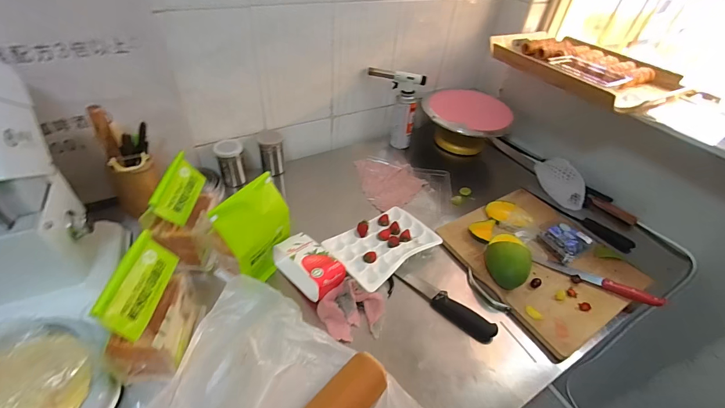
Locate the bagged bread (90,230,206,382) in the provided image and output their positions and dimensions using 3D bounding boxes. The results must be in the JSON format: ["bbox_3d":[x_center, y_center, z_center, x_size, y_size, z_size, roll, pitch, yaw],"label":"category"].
[{"bbox_3d":[-0.322,0.160,0.507,0.083,0.198,0.140,5,42,-2],"label":"bagged bread"}]

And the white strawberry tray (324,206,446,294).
[{"bbox_3d":[0.048,0.083,0.729,0.233,0.023,0.151,-27,51,-31],"label":"white strawberry tray"}]

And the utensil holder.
[{"bbox_3d":[-0.508,-0.098,0.720,0.104,0.253,0.078,-25,51,-30],"label":"utensil holder"}]

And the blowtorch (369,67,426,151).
[{"bbox_3d":[0.094,-0.294,1.019,0.151,0.228,0.073,21,44,16],"label":"blowtorch"}]

